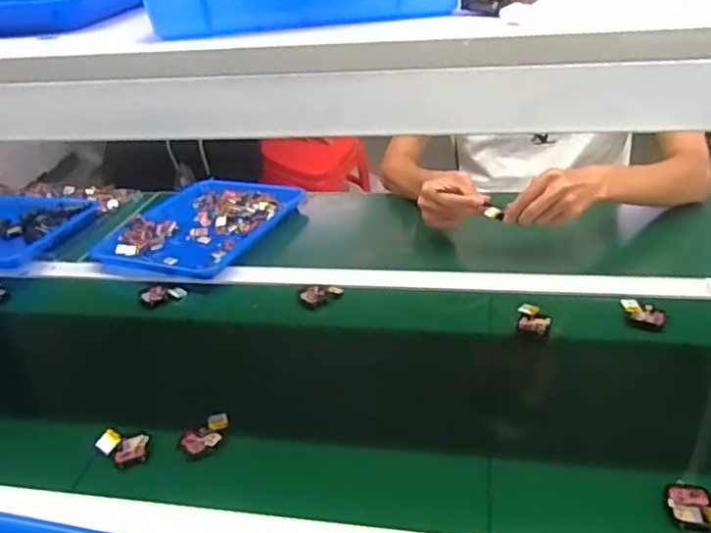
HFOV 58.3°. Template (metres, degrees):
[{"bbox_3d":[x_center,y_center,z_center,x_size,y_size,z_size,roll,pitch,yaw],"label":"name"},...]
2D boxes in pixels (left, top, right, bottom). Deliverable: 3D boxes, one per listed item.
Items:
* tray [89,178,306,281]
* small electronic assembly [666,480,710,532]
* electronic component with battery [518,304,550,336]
[{"bbox_3d":[-0.277,-0.079,1.124,0.278,0.031,0.323,7,33,20],"label":"tray"},{"bbox_3d":[0.301,0.207,0.555,0.052,0.015,0.049,6,33,18],"label":"small electronic assembly"},{"bbox_3d":[0.227,0.070,0.809,0.038,0.022,0.044,3,32,14],"label":"electronic component with battery"}]

